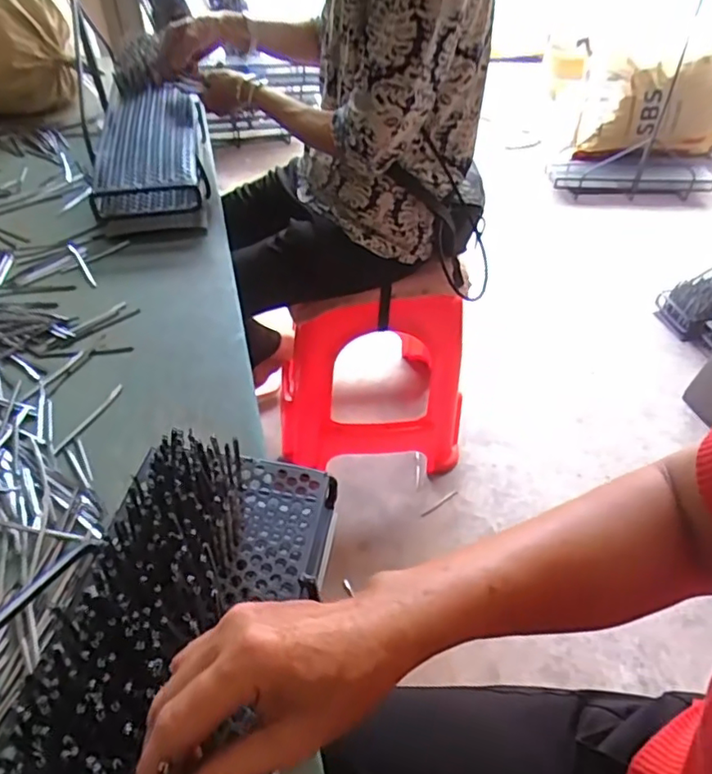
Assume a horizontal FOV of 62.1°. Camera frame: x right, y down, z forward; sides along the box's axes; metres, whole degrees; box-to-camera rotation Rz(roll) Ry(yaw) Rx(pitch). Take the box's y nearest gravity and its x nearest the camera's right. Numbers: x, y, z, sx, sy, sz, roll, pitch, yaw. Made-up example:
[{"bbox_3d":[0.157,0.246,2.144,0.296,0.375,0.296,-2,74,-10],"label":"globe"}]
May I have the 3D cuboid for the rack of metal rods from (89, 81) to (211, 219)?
[{"bbox_3d":[-0.326,-0.369,0.947,0.162,0.105,0.331,-7,46,-9],"label":"rack of metal rods"}]

